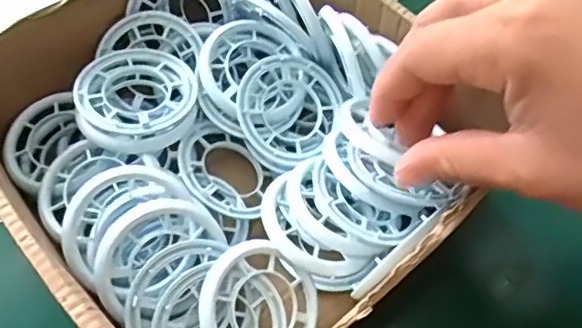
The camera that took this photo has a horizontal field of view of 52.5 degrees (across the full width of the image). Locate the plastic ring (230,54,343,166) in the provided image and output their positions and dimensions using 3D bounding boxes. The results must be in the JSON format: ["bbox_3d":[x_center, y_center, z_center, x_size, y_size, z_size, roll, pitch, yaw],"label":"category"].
[{"bbox_3d":[-0.002,-0.029,0.304,0.056,0.013,0.052,5,77,-20],"label":"plastic ring"}]

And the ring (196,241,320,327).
[{"bbox_3d":[-0.013,0.063,0.253,0.057,0.010,0.052,9,73,-31],"label":"ring"}]

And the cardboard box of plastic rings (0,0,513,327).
[{"bbox_3d":[-0.029,-0.010,0.273,0.202,0.066,0.209,-36,65,-22],"label":"cardboard box of plastic rings"}]

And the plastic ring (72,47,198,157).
[{"bbox_3d":[-0.075,-0.034,0.289,0.056,0.009,0.058,1,57,-1],"label":"plastic ring"}]

